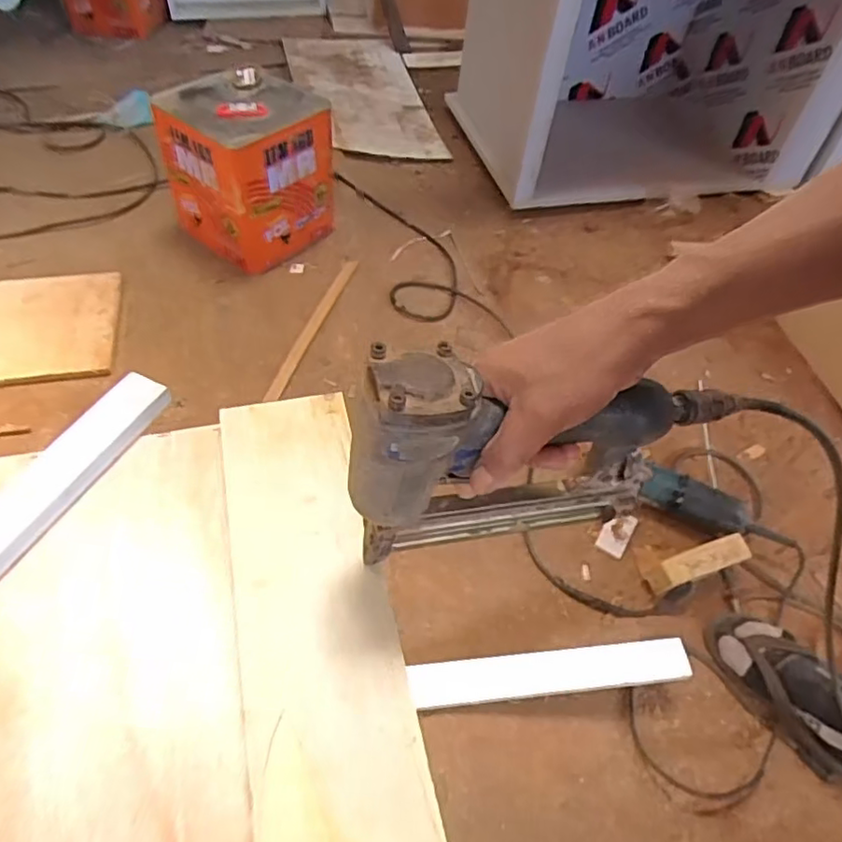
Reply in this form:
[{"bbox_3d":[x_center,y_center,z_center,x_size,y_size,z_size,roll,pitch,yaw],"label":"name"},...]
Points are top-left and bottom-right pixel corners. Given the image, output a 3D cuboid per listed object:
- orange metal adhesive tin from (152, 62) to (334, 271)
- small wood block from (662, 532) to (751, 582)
[{"bbox_3d":[-0.310,-0.452,1.136,0.218,0.261,0.234,37,58,21],"label":"orange metal adhesive tin"},{"bbox_3d":[0.403,0.192,0.873,0.136,0.020,0.036,-14,55,-16],"label":"small wood block"}]

